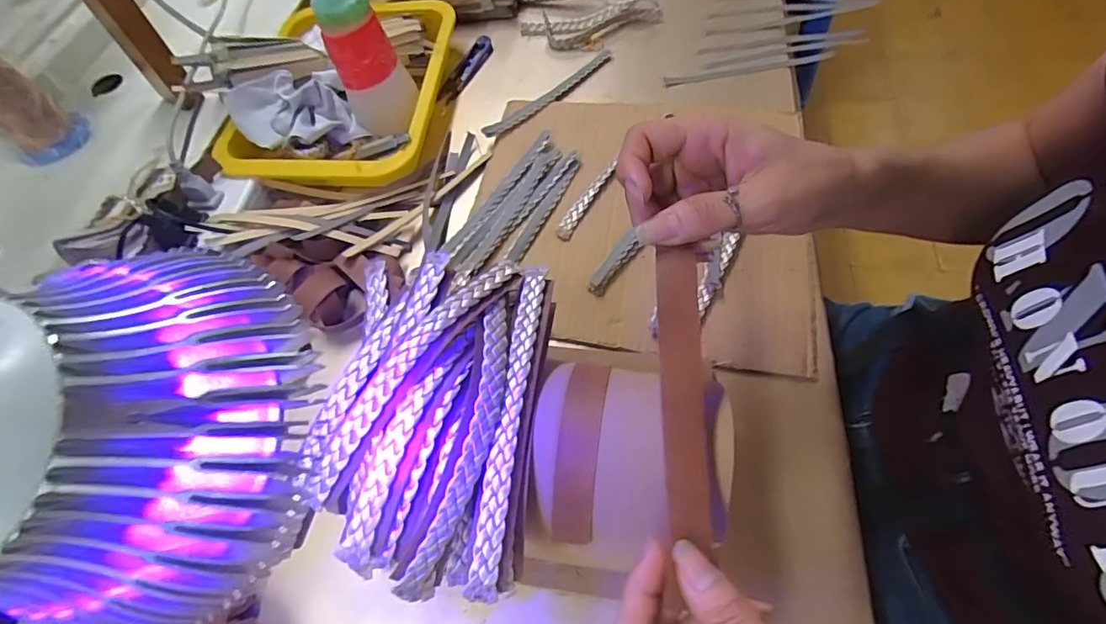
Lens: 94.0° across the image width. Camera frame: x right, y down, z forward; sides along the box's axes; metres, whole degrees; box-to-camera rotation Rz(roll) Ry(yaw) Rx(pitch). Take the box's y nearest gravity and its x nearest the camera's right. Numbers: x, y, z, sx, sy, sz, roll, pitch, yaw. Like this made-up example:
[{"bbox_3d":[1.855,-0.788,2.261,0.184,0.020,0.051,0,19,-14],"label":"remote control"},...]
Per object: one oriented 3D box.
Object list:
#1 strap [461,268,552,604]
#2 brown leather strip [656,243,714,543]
[{"bbox_3d":[-0.019,0.049,0.259,0.019,0.019,0.168,4,61,7],"label":"strap"},{"bbox_3d":[0.059,0.032,0.235,0.019,0.004,0.130,0,72,2],"label":"brown leather strip"}]

